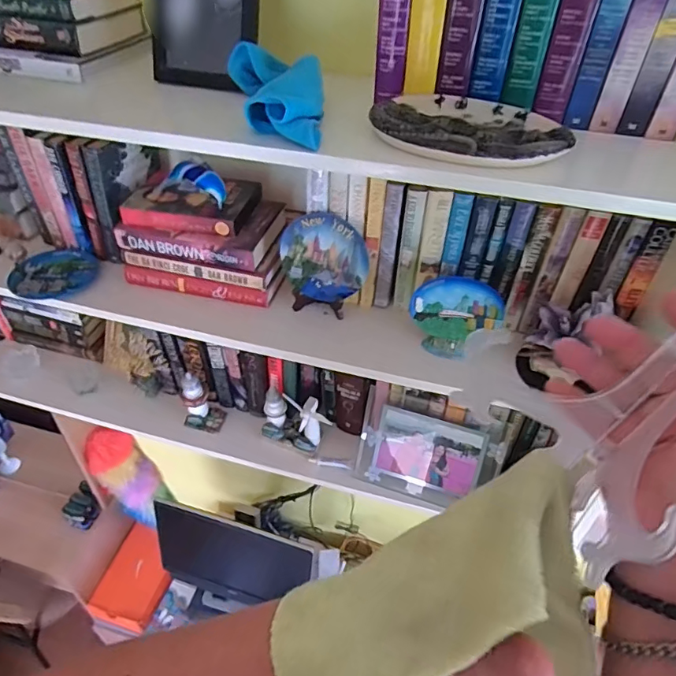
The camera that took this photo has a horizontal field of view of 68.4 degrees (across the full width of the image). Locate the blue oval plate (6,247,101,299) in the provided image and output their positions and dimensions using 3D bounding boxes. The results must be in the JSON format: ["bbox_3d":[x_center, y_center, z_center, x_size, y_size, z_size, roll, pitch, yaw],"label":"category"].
[{"bbox_3d":[-0.488,-0.114,0.863,0.138,0.022,0.121,-5,42,-9],"label":"blue oval plate"}]

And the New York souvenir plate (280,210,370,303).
[{"bbox_3d":[-0.023,-0.124,0.771,0.140,0.131,0.034,12,42,11],"label":"New York souvenir plate"}]

